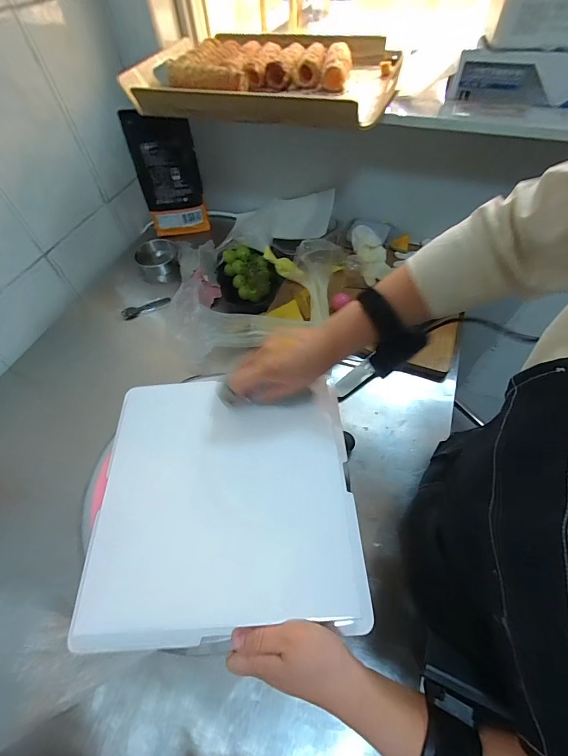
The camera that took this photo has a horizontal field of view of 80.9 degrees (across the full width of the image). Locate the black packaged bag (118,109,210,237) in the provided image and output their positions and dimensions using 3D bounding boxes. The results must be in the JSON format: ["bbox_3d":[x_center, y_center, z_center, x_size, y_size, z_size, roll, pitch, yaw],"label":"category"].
[{"bbox_3d":[-0.260,-0.457,0.771,0.133,0.233,0.061,-5,56,0],"label":"black packaged bag"}]

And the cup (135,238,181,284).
[{"bbox_3d":[-0.303,-0.282,0.811,0.096,0.069,0.087,-15,56,-7],"label":"cup"}]

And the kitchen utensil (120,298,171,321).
[{"bbox_3d":[-0.297,-0.153,0.717,0.103,0.016,0.026,-23,58,-12],"label":"kitchen utensil"}]

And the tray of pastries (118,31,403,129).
[{"bbox_3d":[-0.025,-0.517,0.573,0.421,0.051,0.324,13,58,12],"label":"tray of pastries"}]

